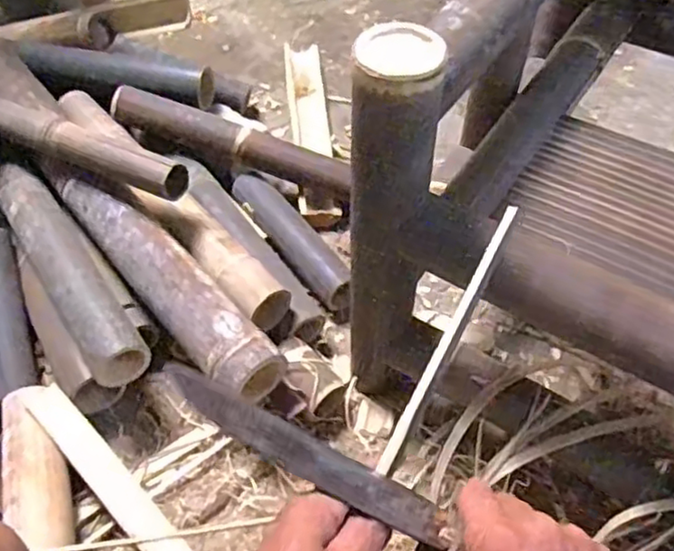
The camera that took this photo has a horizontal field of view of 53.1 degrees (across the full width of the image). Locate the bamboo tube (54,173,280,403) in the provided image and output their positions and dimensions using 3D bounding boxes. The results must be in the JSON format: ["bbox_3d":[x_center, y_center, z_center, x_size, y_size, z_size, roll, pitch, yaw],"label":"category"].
[{"bbox_3d":[-0.238,-0.005,0.876,0.087,0.103,0.425,-38,60,-25],"label":"bamboo tube"}]

